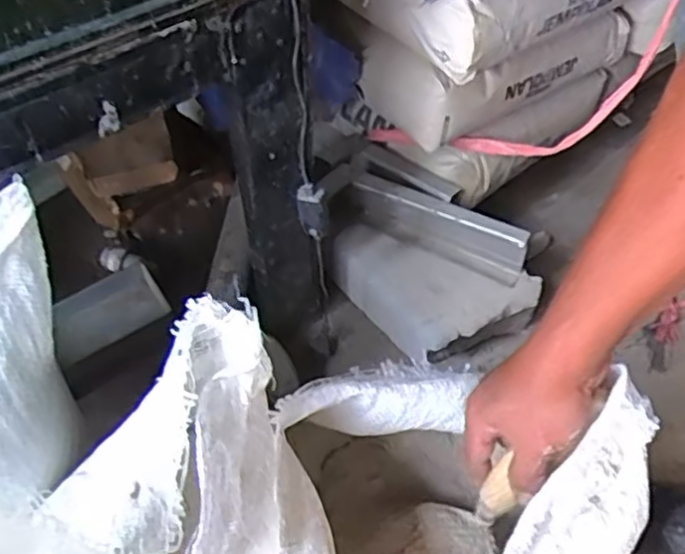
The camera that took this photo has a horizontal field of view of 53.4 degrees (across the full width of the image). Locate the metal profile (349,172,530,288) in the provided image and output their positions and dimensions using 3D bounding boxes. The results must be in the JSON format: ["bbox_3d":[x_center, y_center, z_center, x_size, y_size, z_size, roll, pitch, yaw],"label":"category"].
[{"bbox_3d":[0.133,-0.069,0.974,0.255,0.091,0.040,23,54,19],"label":"metal profile"}]

